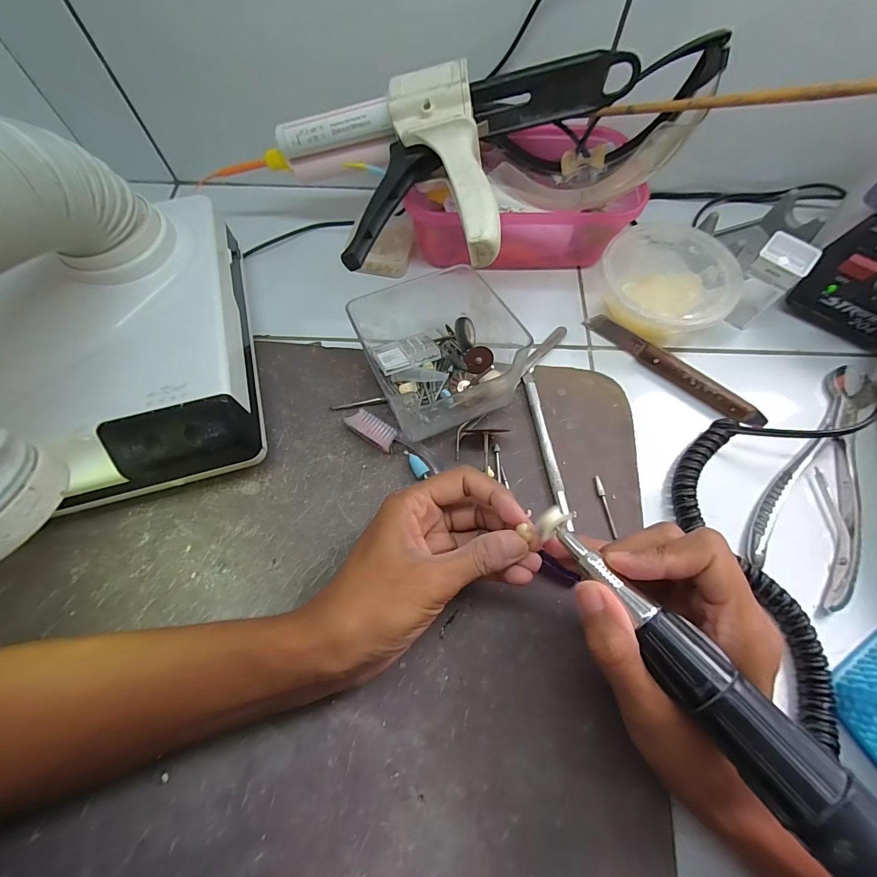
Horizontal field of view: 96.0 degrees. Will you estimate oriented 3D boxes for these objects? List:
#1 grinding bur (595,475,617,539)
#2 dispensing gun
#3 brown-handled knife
[{"bbox_3d":[0.116,0.046,0.272,0.004,0.004,0.044,-7,67,-3],"label":"grinding bur"},{"bbox_3d":[-0.017,-0.196,0.276,0.272,0.056,0.157,8,67,4],"label":"dispensing gun"},{"bbox_3d":[0.185,-0.057,0.313,0.148,0.013,0.017,42,73,16],"label":"brown-handled knife"}]

